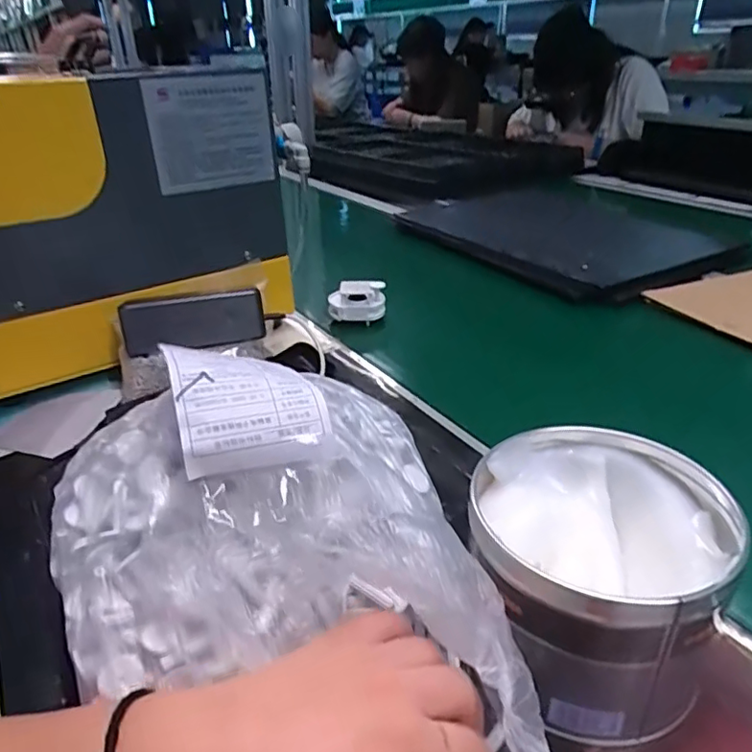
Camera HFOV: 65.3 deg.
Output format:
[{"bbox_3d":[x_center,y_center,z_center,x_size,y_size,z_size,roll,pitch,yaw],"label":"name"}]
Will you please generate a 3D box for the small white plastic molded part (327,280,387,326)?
[{"bbox_3d":[-0.025,-0.095,0.730,0.071,0.035,0.040,6,30,14],"label":"small white plastic molded part"}]

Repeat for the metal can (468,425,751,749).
[{"bbox_3d":[0.116,0.104,0.314,0.128,0.102,0.125,-1,29,1],"label":"metal can"}]

